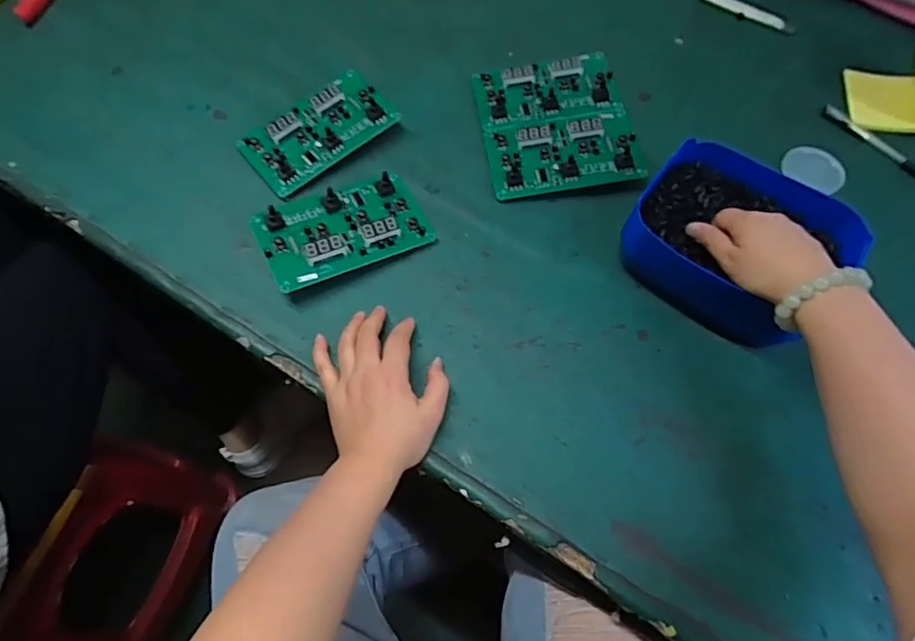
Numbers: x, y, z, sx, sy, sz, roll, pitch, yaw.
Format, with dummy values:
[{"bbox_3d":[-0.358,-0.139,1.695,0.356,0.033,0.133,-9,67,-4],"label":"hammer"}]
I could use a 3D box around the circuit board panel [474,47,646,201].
[{"bbox_3d":[0.113,-0.236,0.631,0.166,0.016,0.192,-9,65,0],"label":"circuit board panel"}]

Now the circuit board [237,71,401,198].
[{"bbox_3d":[-0.158,-0.216,0.615,0.164,0.035,0.092,-36,70,-18],"label":"circuit board"}]

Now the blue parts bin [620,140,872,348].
[{"bbox_3d":[0.272,-0.079,0.525,0.185,0.077,0.172,38,68,16],"label":"blue parts bin"}]

